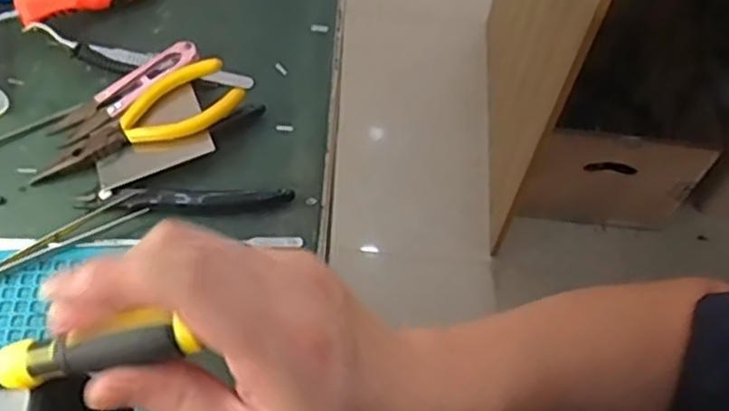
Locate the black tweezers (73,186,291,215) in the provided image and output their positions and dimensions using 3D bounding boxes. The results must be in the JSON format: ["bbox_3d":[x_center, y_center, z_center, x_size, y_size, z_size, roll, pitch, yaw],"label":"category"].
[{"bbox_3d":[-0.103,-0.004,0.418,0.120,0.010,0.016,2,57,-3],"label":"black tweezers"}]

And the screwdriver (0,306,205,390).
[{"bbox_3d":[-0.110,0.054,0.260,0.106,0.014,0.016,-13,57,13],"label":"screwdriver"}]

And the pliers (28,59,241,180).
[{"bbox_3d":[-0.134,-0.047,0.435,0.123,0.019,0.048,-32,65,-22],"label":"pliers"}]

